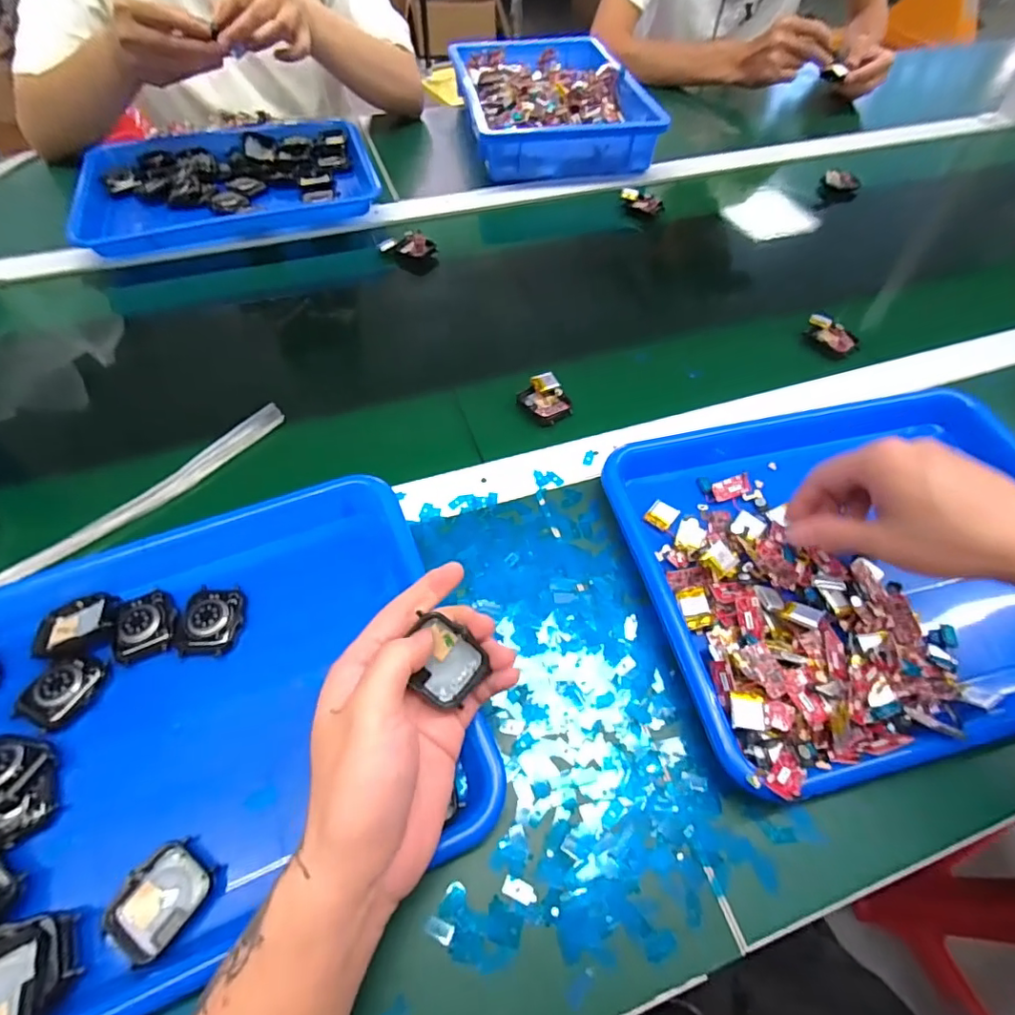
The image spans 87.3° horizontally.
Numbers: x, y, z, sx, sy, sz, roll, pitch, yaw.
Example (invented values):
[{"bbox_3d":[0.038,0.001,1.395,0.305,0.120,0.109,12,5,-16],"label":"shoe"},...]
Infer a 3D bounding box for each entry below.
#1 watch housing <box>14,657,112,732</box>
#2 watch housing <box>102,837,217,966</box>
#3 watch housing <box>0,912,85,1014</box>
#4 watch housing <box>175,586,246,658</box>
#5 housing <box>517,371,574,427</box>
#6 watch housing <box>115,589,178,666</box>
[{"bbox_3d":[-0.271,0.111,0.323,0.033,0.010,0.043,19,58,11],"label":"watch housing"},{"bbox_3d":[-0.175,0.199,0.271,0.035,0.012,0.047,32,62,18],"label":"watch housing"},{"bbox_3d":[-0.224,0.215,0.238,0.043,0.018,0.049,-22,60,-15],"label":"watch housing"},{"bbox_3d":[-0.196,0.074,0.350,0.039,0.010,0.043,-4,57,-4],"label":"watch housing"},{"bbox_3d":[0.034,-0.097,0.477,0.038,0.017,0.048,-28,62,-18],"label":"housing"},{"bbox_3d":[-0.236,0.076,0.347,0.034,0.009,0.044,-13,58,-9],"label":"watch housing"}]

